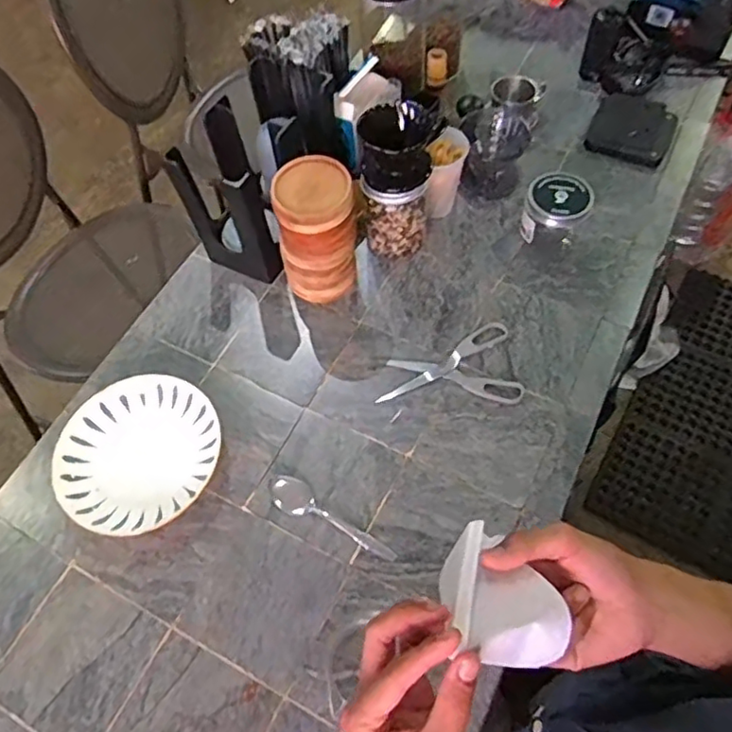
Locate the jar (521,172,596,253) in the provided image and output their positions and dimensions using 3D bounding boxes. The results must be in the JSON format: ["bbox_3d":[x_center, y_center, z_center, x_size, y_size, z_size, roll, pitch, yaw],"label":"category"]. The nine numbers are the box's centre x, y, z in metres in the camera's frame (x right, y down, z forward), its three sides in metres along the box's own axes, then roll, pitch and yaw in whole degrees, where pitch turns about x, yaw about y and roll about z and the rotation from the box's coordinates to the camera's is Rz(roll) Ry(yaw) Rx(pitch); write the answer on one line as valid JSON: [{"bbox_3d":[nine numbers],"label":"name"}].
[{"bbox_3d":[0.270,-0.219,0.868,0.085,0.074,0.085,-2,60,3],"label":"jar"}]

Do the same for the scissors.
[{"bbox_3d":[0.112,-0.008,0.801,0.178,0.012,0.116,0,60,5],"label":"scissors"}]

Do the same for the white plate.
[{"bbox_3d":[-0.281,0.108,0.756,0.197,0.032,0.195,-2,60,3],"label":"white plate"}]

